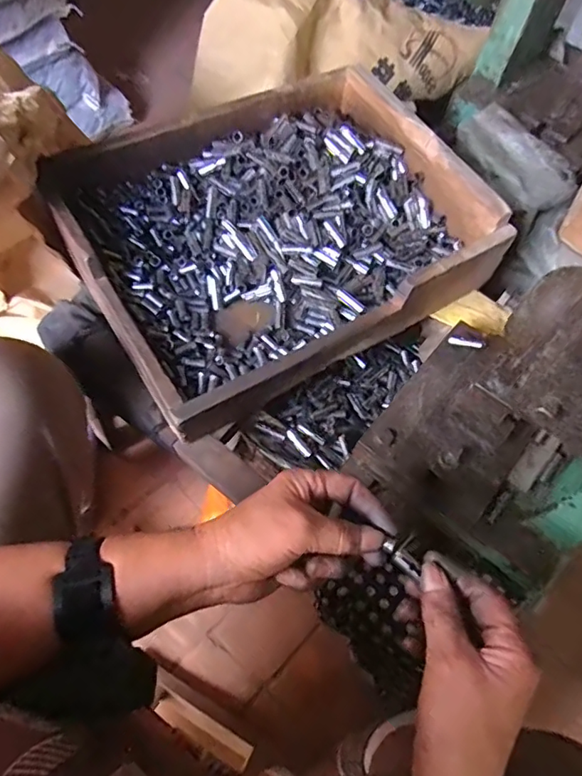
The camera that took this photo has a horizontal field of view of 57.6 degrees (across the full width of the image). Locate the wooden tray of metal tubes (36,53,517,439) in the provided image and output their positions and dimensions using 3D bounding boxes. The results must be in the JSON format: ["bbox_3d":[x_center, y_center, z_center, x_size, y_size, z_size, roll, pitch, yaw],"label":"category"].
[{"bbox_3d":[-0.020,-0.194,0.648,0.440,0.099,0.346,-27,68,-15],"label":"wooden tray of metal tubes"}]

